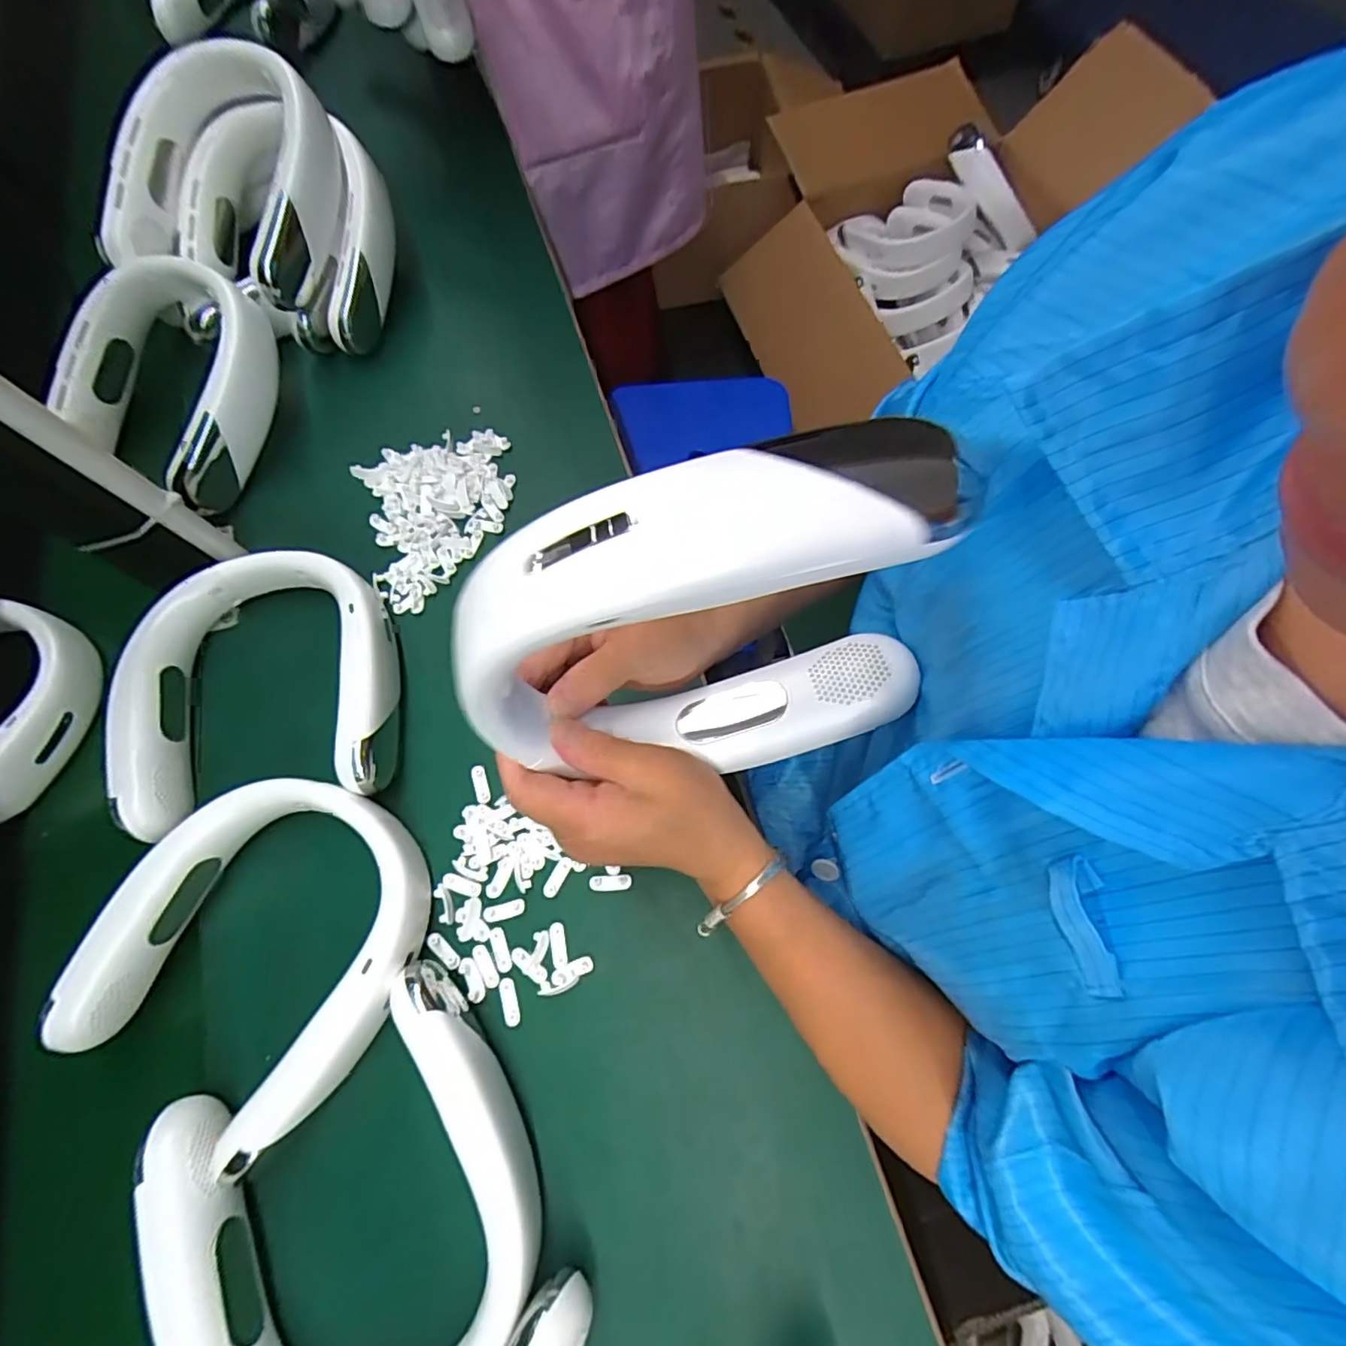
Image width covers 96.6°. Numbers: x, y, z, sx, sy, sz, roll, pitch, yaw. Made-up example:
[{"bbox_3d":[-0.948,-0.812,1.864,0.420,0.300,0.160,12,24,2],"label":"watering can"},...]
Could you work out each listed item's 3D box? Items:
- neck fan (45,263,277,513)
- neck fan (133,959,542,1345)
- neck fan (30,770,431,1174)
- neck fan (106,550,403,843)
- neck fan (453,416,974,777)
[{"bbox_3d":[-0.437,-0.260,0.524,0.188,0.071,0.185,27,97,3],"label":"neck fan"},{"bbox_3d":[-0.177,0.299,0.331,0.196,0.047,0.197,-31,72,-10],"label":"neck fan"},{"bbox_3d":[-0.260,0.170,0.384,0.188,0.042,0.200,23,71,9],"label":"neck fan"},{"bbox_3d":[-0.302,0.006,0.443,0.186,0.042,0.190,-10,69,-3],"label":"neck fan"},{"bbox_3d":[0.026,-0.014,0.256,0.181,0.163,0.076,-14,70,-4],"label":"neck fan"}]

